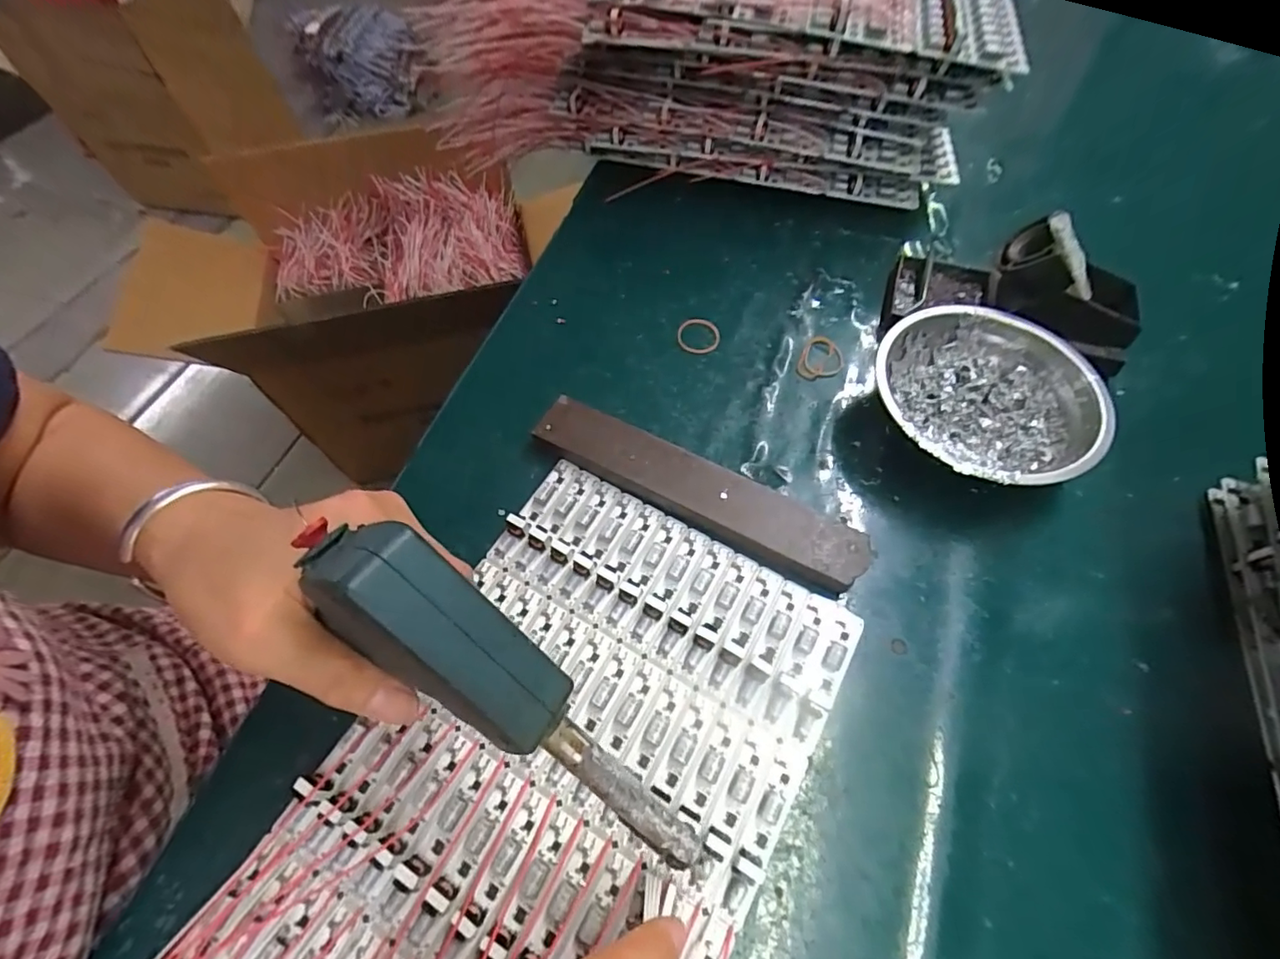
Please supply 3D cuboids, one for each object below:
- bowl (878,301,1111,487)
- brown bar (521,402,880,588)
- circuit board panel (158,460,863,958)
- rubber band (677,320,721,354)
[{"bbox_3d":[0.202,-0.043,0.324,0.122,0.044,0.118,-1,60,1],"label":"bowl"},{"bbox_3d":[0.032,0.005,0.316,0.200,0.018,0.037,26,64,16],"label":"brown bar"},{"bbox_3d":[-0.042,0.139,0.244,0.190,0.015,0.293,28,65,17],"label":"circuit board panel"},{"bbox_3d":[0.042,-0.102,0.383,0.030,0.004,0.029,0,72,0],"label":"rubber band"}]

